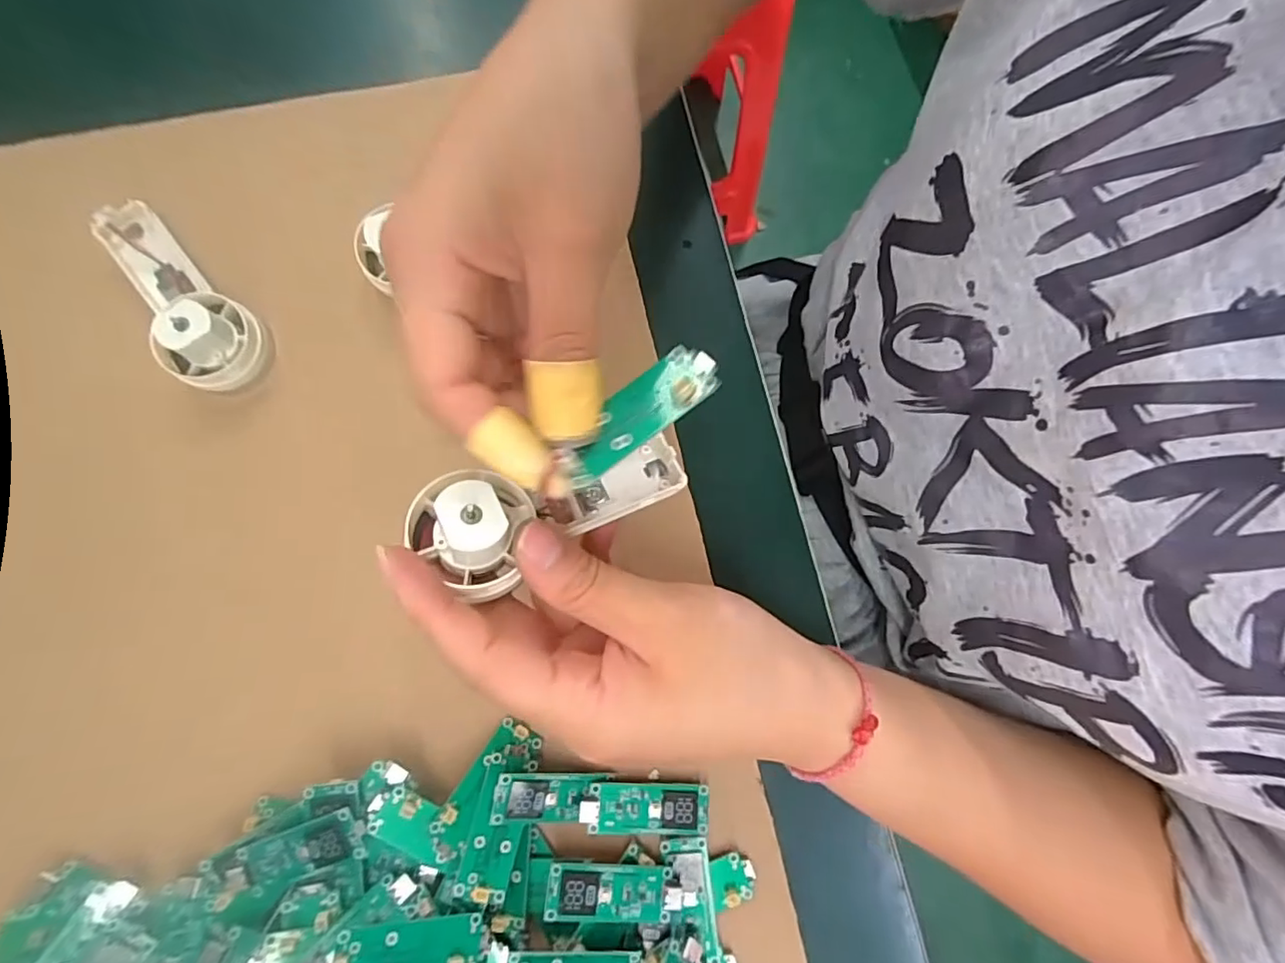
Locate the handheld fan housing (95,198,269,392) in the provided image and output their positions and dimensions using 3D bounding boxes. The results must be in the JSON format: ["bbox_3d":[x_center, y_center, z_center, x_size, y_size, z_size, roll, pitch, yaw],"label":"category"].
[{"bbox_3d":[-0.203,-0.080,0.246,0.038,0.028,0.094,-44,84,-8],"label":"handheld fan housing"}]

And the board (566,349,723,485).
[{"bbox_3d":[-0.001,-0.019,0.164,0.051,0.006,0.018,-43,84,-8],"label":"board"}]

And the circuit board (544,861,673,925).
[{"bbox_3d":[-0.012,0.158,0.221,0.047,0.004,0.019,11,69,-11],"label":"circuit board"}]

